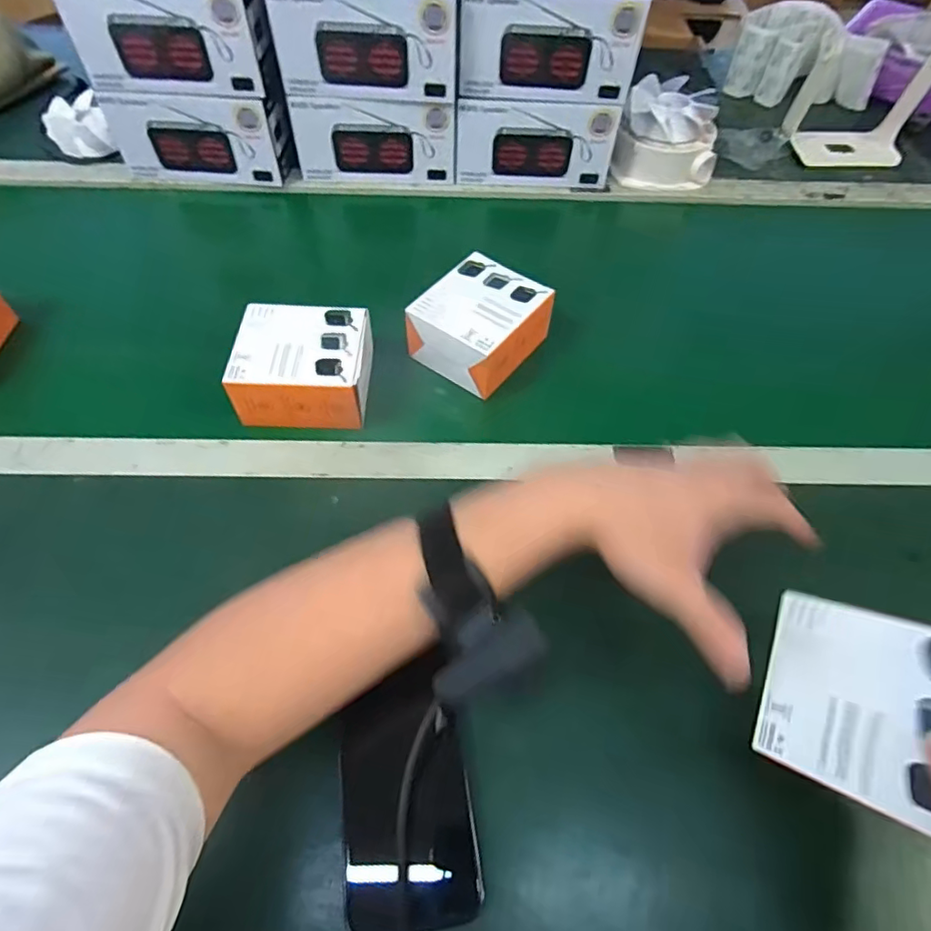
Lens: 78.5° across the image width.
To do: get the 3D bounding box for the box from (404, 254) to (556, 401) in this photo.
[{"bbox_3d":[0.013,-0.141,0.565,0.101,0.059,0.113,34,62,19],"label":"box"}]

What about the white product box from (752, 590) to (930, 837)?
[{"bbox_3d":[0.223,0.132,0.304,0.029,0.107,0.101,16,85,-32],"label":"white product box"}]

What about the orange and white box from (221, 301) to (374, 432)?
[{"bbox_3d":[-0.147,-0.094,0.531,0.116,0.054,0.104,2,57,-1],"label":"orange and white box"}]

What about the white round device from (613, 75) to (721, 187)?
[{"bbox_3d":[0.261,-0.431,0.742,0.131,0.082,0.107,5,57,2],"label":"white round device"}]

